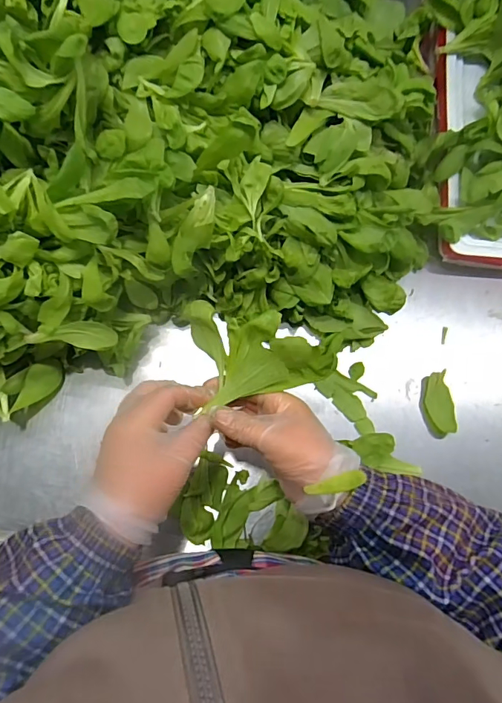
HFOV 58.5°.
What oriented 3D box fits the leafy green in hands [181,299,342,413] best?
[{"bbox_3d":[0.010,-0.009,0.368,0.113,0.040,0.083,-10,77,-4],"label":"leafy green in hands"}]

